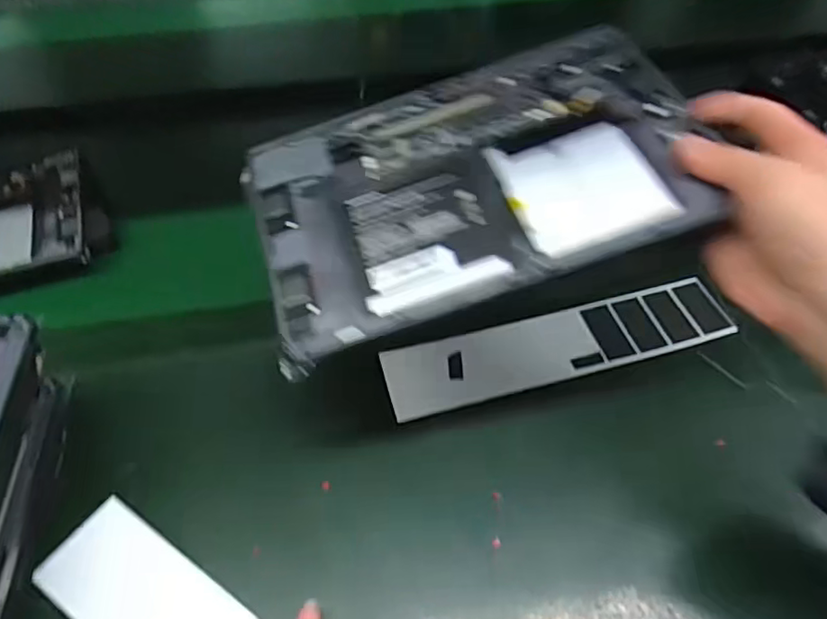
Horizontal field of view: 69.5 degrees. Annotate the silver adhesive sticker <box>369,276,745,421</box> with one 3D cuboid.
[{"bbox_3d":[0.109,0.026,0.448,0.261,0.010,0.056,-13,55,-9],"label":"silver adhesive sticker"}]

